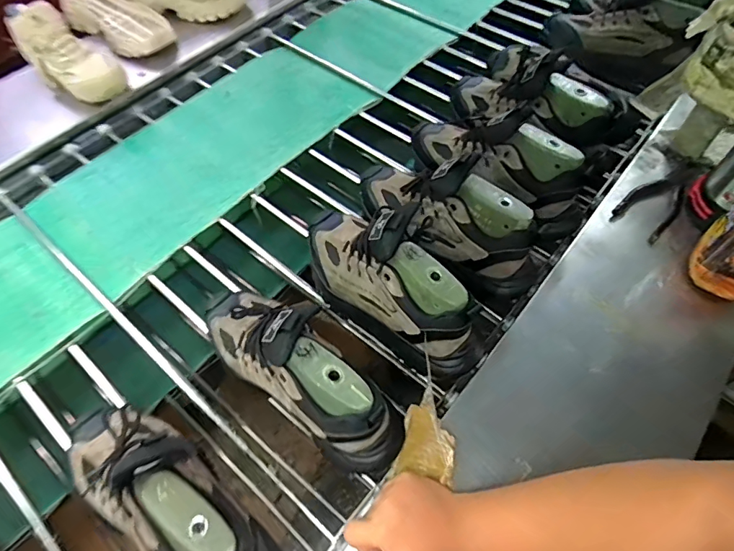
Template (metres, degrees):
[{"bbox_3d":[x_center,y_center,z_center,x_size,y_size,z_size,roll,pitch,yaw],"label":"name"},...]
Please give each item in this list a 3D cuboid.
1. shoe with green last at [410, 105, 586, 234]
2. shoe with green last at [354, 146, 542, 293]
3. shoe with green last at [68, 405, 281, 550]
[{"bbox_3d":[0.194,-0.176,0.679,0.292,0.134,0.091,33,65,17],"label":"shoe with green last"},{"bbox_3d":[0.108,-0.089,0.642,0.294,0.137,0.097,38,67,19],"label":"shoe with green last"},{"bbox_3d":[-0.193,0.220,0.440,0.262,0.117,0.098,33,65,17],"label":"shoe with green last"}]

